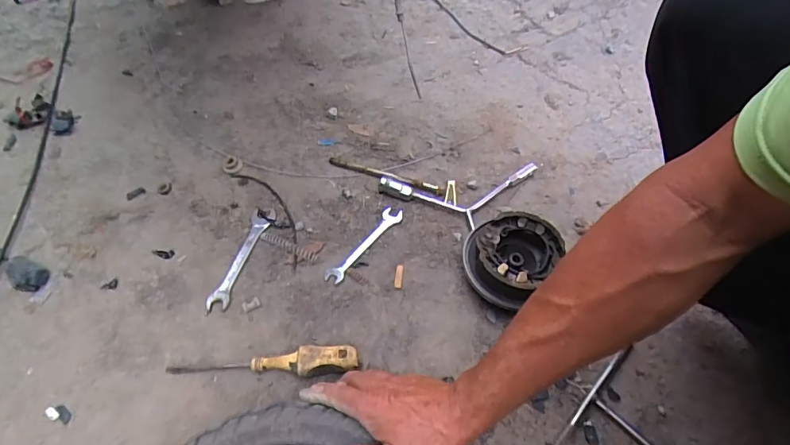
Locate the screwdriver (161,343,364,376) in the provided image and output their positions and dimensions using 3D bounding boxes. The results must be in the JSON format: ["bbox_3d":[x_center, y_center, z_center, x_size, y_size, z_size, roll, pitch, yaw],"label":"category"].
[{"bbox_3d":[-0.146,0.159,0.499,0.211,0.034,0.028,-4,54,-2],"label":"screwdriver"}]

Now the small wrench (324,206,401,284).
[{"bbox_3d":[-0.040,0.028,0.608,0.028,0.009,0.139,30,60,20],"label":"small wrench"}]

